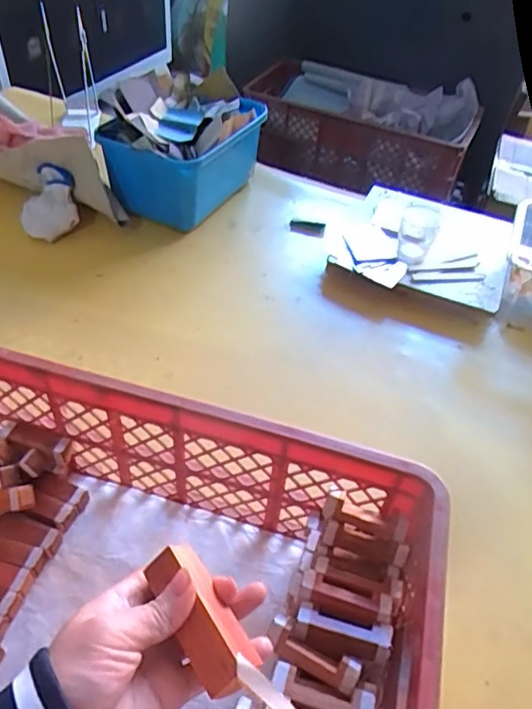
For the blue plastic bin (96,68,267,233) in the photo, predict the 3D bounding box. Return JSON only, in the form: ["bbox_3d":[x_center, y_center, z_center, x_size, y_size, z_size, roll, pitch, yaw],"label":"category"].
[{"bbox_3d":[-0.162,-0.399,1.090,0.233,0.179,0.289,19,47,12],"label":"blue plastic bin"}]

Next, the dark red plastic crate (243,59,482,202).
[{"bbox_3d":[0.283,-0.666,1.663,0.619,0.193,0.333,16,46,10],"label":"dark red plastic crate"}]

